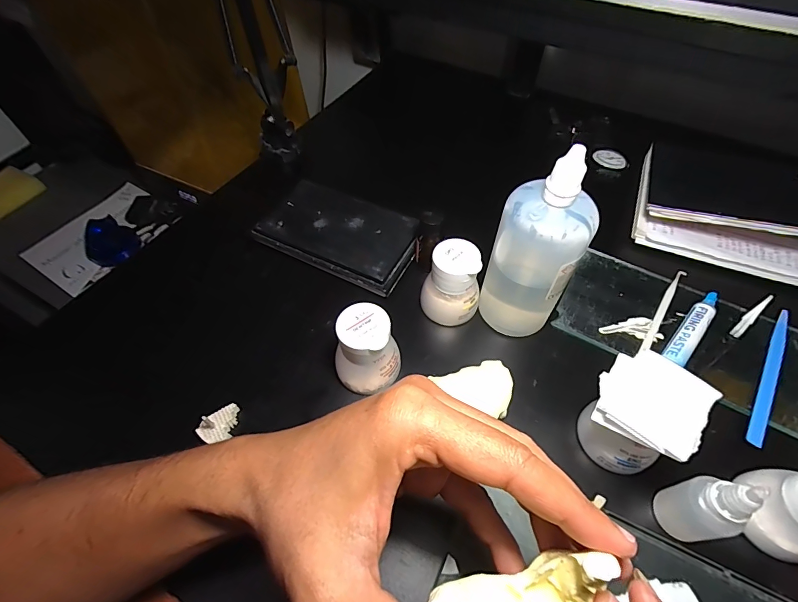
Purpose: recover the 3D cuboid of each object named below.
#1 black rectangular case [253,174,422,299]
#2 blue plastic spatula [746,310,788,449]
[{"bbox_3d":[-0.057,-0.067,0.377,0.145,0.017,0.088,22,58,15],"label":"black rectangular case"},{"bbox_3d":[0.289,0.057,0.305,0.010,0.005,0.134,32,61,20],"label":"blue plastic spatula"}]

